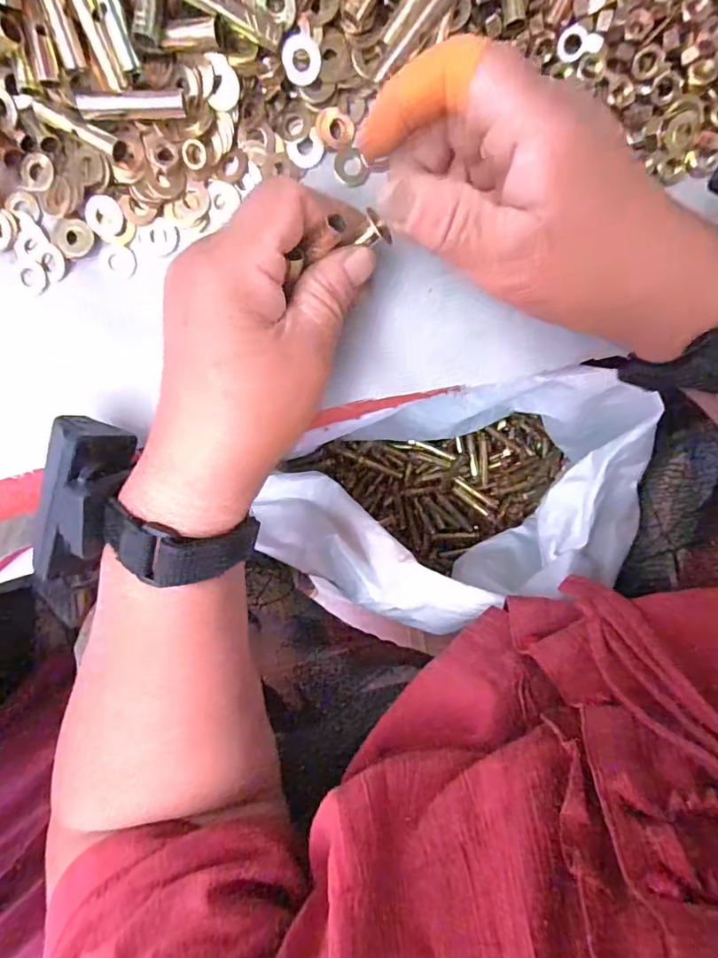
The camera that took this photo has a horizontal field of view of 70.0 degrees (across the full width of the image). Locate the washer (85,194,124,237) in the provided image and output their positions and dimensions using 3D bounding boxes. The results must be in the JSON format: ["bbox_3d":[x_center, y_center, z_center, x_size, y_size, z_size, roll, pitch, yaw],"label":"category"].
[{"bbox_3d":[-0.119,-0.123,0.240,0.017,0.005,0.017,0,99,1],"label":"washer"}]

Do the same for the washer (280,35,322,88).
[{"bbox_3d":[-0.025,-0.181,0.222,0.017,0.004,0.017,0,128,9],"label":"washer"}]

